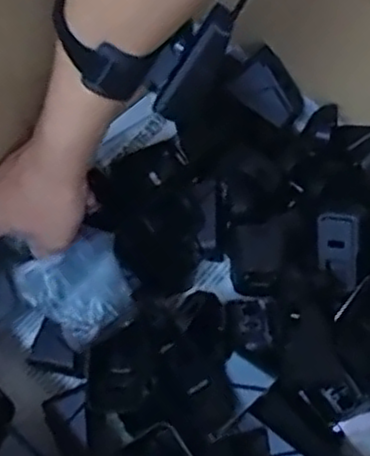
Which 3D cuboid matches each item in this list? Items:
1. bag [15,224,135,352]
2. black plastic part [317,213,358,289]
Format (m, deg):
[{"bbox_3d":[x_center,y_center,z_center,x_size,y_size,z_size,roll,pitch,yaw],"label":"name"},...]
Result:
[{"bbox_3d":[-0.078,0.046,0.531,0.074,0.030,0.074,-28,71,-13],"label":"bag"},{"bbox_3d":[0.119,0.017,0.555,0.033,0.013,0.058,11,107,32],"label":"black plastic part"}]

